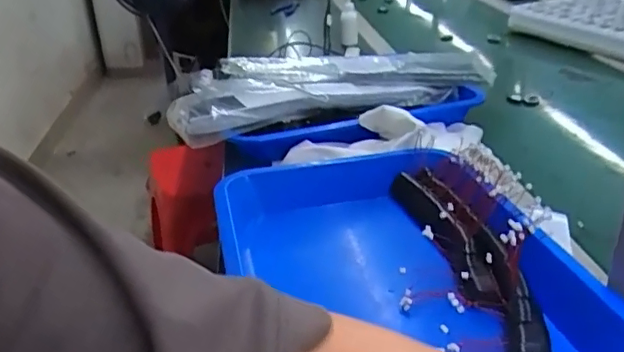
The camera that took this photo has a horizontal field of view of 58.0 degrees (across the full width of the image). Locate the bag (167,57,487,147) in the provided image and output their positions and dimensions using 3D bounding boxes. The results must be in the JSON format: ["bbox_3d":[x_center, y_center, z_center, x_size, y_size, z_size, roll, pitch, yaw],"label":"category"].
[{"bbox_3d":[0.035,-0.128,0.781,0.456,0.057,0.181,-10,28,-13],"label":"bag"}]

